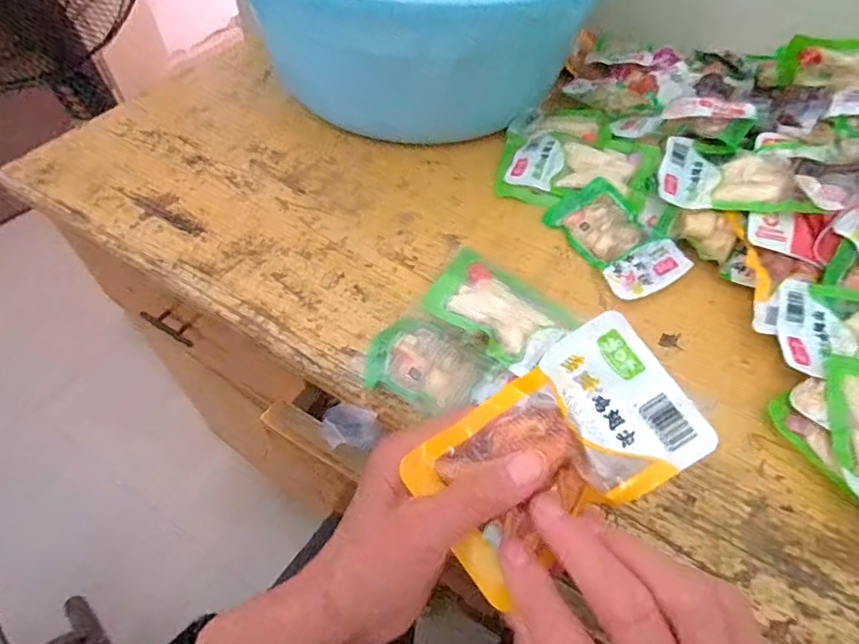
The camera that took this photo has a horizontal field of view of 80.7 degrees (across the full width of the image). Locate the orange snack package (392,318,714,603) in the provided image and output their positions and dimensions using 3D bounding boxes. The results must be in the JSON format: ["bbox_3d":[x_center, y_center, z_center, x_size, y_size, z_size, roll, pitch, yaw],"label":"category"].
[{"bbox_3d":[0.062,0.062,0.245,0.132,0.014,0.078,-35,78,-6],"label":"orange snack package"}]

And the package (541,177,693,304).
[{"bbox_3d":[0.171,-0.081,0.469,0.076,0.021,0.127,-25,61,-17],"label":"package"}]

